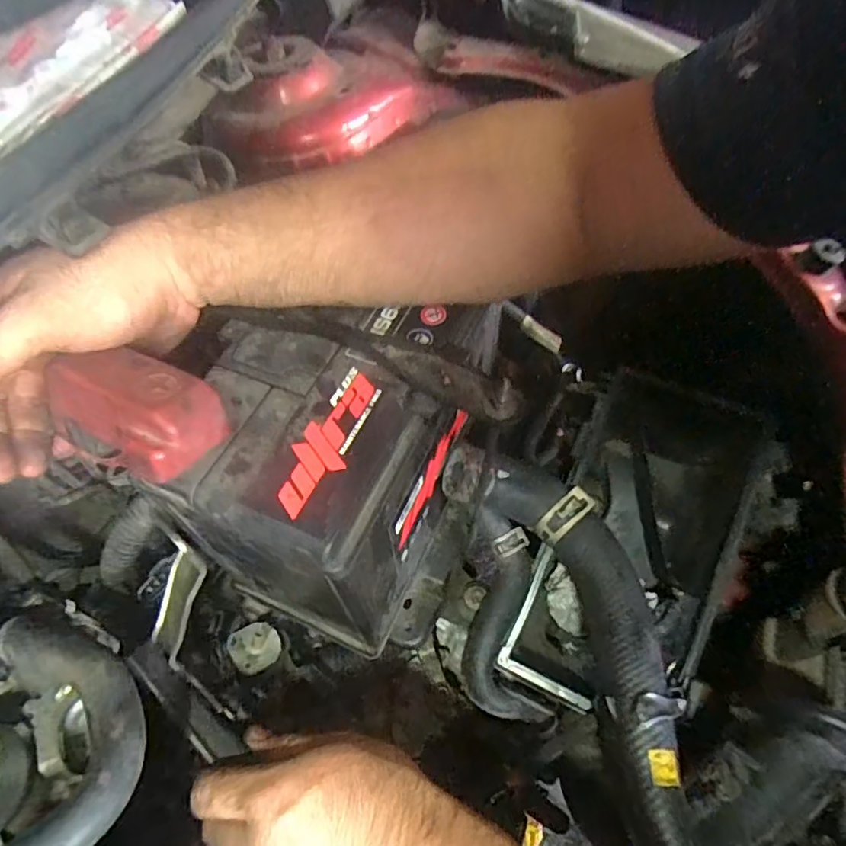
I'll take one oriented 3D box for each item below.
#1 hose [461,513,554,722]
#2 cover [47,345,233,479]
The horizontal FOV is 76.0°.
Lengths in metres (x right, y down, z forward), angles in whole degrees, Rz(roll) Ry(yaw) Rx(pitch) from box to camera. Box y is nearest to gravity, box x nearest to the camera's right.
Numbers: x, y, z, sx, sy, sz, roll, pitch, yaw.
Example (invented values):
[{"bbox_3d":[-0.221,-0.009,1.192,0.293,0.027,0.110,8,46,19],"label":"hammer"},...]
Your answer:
[{"bbox_3d":[0.062,0.139,0.395,0.055,0.030,0.135,5,71,8],"label":"hose"},{"bbox_3d":[-0.129,-0.008,0.244,0.067,0.032,0.045,21,59,19],"label":"cover"}]

